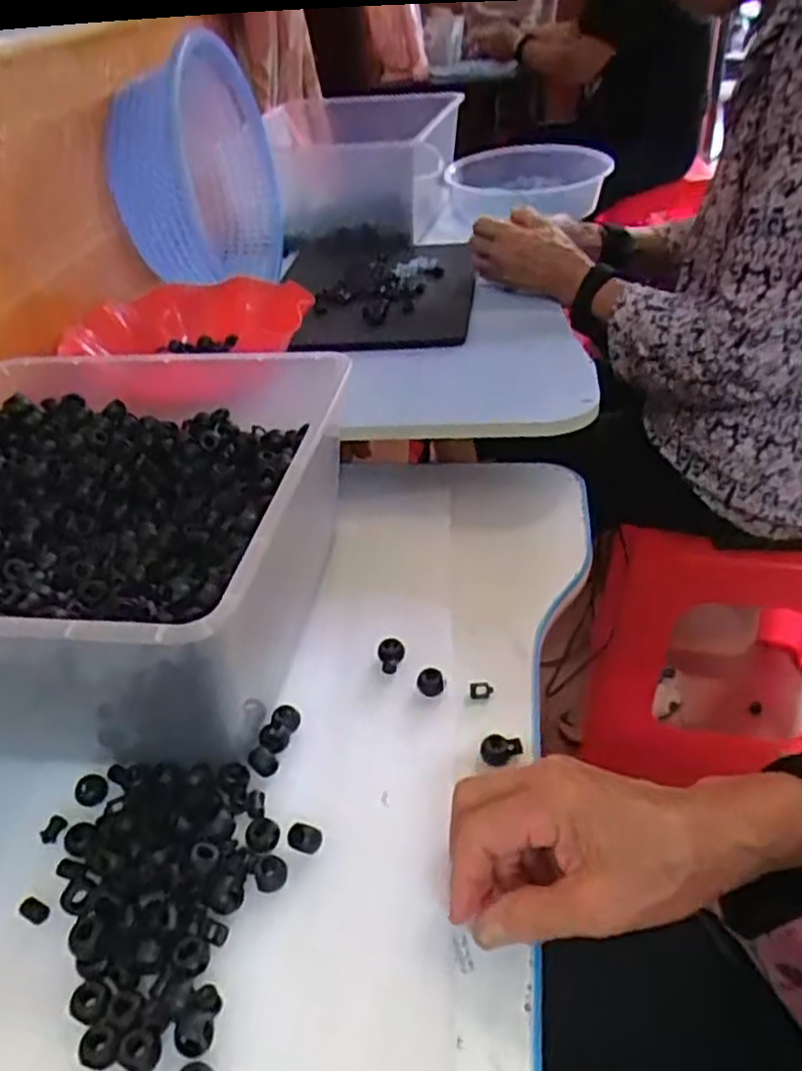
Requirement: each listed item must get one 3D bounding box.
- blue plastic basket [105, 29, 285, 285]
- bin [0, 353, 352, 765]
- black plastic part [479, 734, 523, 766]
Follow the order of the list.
[{"bbox_3d":[-0.229,-0.399,0.878,0.108,0.244,0.228,4,38,13],"label":"blue plastic basket"},{"bbox_3d":[-0.197,0.002,0.528,0.298,0.141,0.315,1,38,10],"label":"bin"},{"bbox_3d":[0.058,0.125,0.448,0.024,0.010,0.016,-2,37,5],"label":"black plastic part"}]

